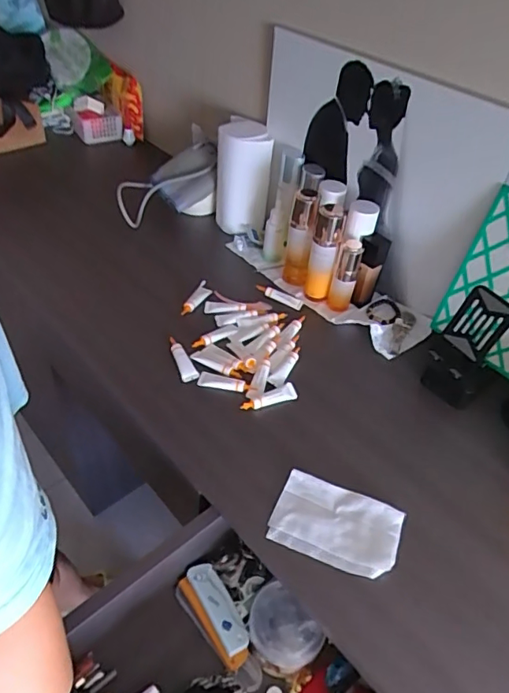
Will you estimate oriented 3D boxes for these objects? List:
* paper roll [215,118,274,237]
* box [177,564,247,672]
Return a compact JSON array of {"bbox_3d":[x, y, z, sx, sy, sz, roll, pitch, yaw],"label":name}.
[{"bbox_3d":[-0.022,-0.312,0.953,0.097,0.185,0.095,3,44,-3],"label":"paper roll"},{"bbox_3d":[-0.044,0.306,0.583,0.046,0.022,0.111,-23,51,-27],"label":"box"}]

